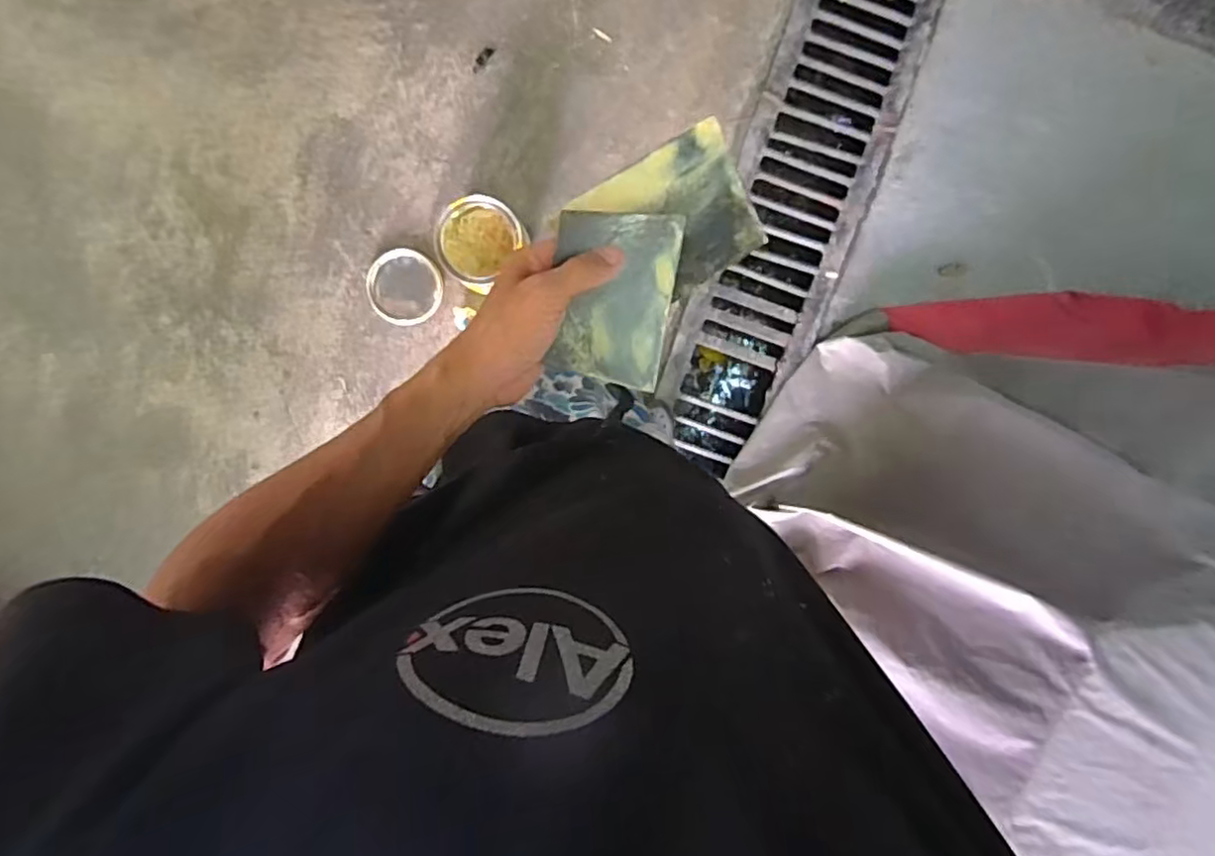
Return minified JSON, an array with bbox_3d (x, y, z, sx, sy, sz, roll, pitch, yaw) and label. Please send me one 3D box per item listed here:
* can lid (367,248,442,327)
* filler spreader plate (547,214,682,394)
[{"bbox_3d":[-0.415,-0.290,1.355,0.145,0.013,0.148,0,95,-3],"label":"can lid"},{"bbox_3d":[0.005,-0.089,0.455,0.082,0.006,0.117,5,102,-13],"label":"filler spreader plate"}]

